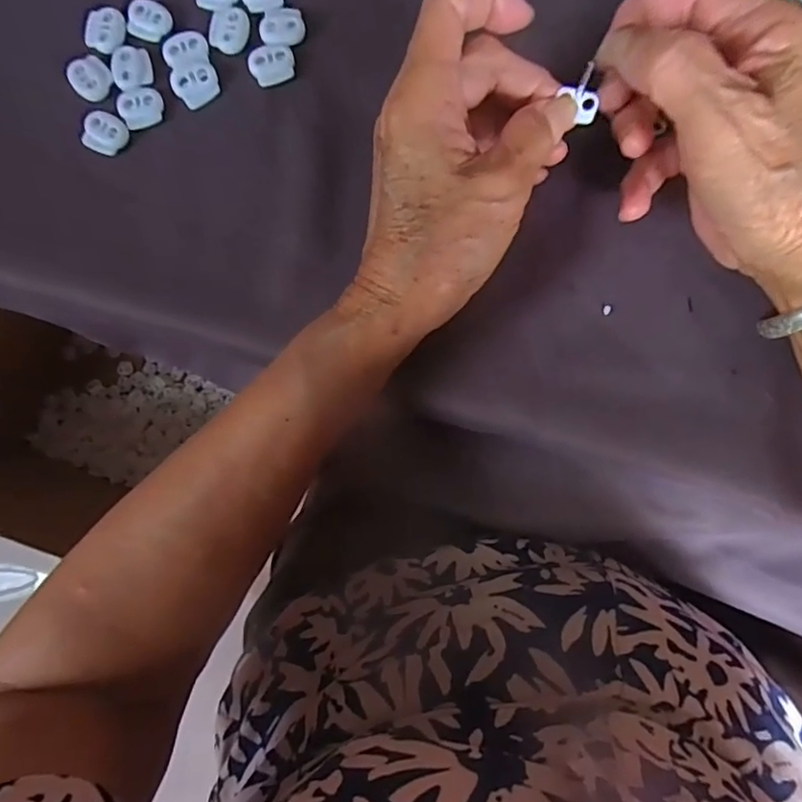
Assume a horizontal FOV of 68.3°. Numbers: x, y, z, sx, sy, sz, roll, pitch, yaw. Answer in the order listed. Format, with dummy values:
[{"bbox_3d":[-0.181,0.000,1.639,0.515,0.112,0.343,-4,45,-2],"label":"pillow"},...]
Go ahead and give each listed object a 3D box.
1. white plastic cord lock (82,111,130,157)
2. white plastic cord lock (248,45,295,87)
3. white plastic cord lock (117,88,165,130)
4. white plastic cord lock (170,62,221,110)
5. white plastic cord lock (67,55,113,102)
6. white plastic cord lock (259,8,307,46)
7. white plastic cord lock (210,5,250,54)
[{"bbox_3d":[-0.148,-0.134,0.297,0.020,0.007,0.020,21,87,4],"label":"white plastic cord lock"},{"bbox_3d":[-0.064,-0.167,0.292,0.022,0.004,0.020,-10,85,2],"label":"white plastic cord lock"},{"bbox_3d":[-0.130,-0.147,0.297,0.022,0.004,0.022,0,90,-3],"label":"white plastic cord lock"},{"bbox_3d":[-0.102,-0.158,0.294,0.022,0.004,0.019,-18,85,1],"label":"white plastic cord lock"},{"bbox_3d":[-0.156,-0.162,0.295,0.020,0.004,0.021,0,86,2],"label":"white plastic cord lock"},{"bbox_3d":[-0.059,-0.187,0.293,0.022,0.004,0.019,-5,85,2],"label":"white plastic cord lock"},{"bbox_3d":[-0.086,-0.185,0.295,0.019,0.004,0.023,6,86,3],"label":"white plastic cord lock"}]

